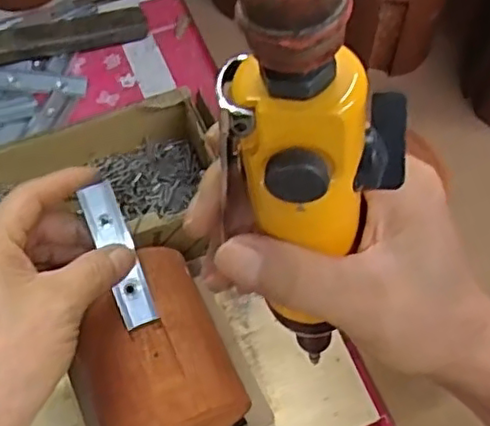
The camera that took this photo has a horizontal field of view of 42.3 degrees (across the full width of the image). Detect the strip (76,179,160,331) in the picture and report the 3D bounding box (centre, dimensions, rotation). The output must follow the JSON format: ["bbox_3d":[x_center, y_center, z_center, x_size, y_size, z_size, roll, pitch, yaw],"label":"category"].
[{"bbox_3d":[-0.067,0.022,0.340,0.019,0.006,0.079,-19,93,-10],"label":"strip"}]

